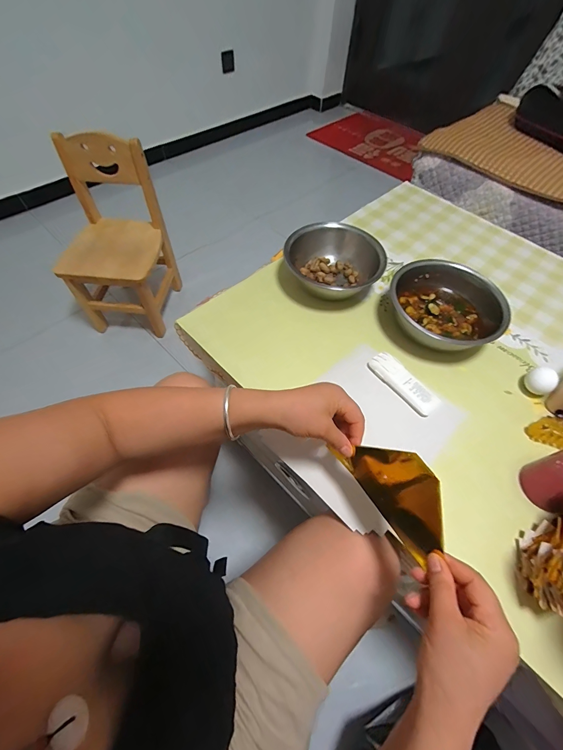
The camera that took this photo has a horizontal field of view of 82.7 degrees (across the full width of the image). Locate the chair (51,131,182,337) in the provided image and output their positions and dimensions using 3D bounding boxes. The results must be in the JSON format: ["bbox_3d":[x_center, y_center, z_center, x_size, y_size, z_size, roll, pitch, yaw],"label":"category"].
[{"bbox_3d":[-0.532,-0.408,1.001,0.286,0.480,0.317,2,58,-1],"label":"chair"}]

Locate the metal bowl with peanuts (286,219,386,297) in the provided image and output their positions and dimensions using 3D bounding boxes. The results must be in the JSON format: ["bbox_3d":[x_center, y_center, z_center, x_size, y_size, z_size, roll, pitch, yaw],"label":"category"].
[{"bbox_3d":[0.101,-0.224,0.632,0.180,0.087,0.153,-1,58,-3],"label":"metal bowl with peanuts"}]

